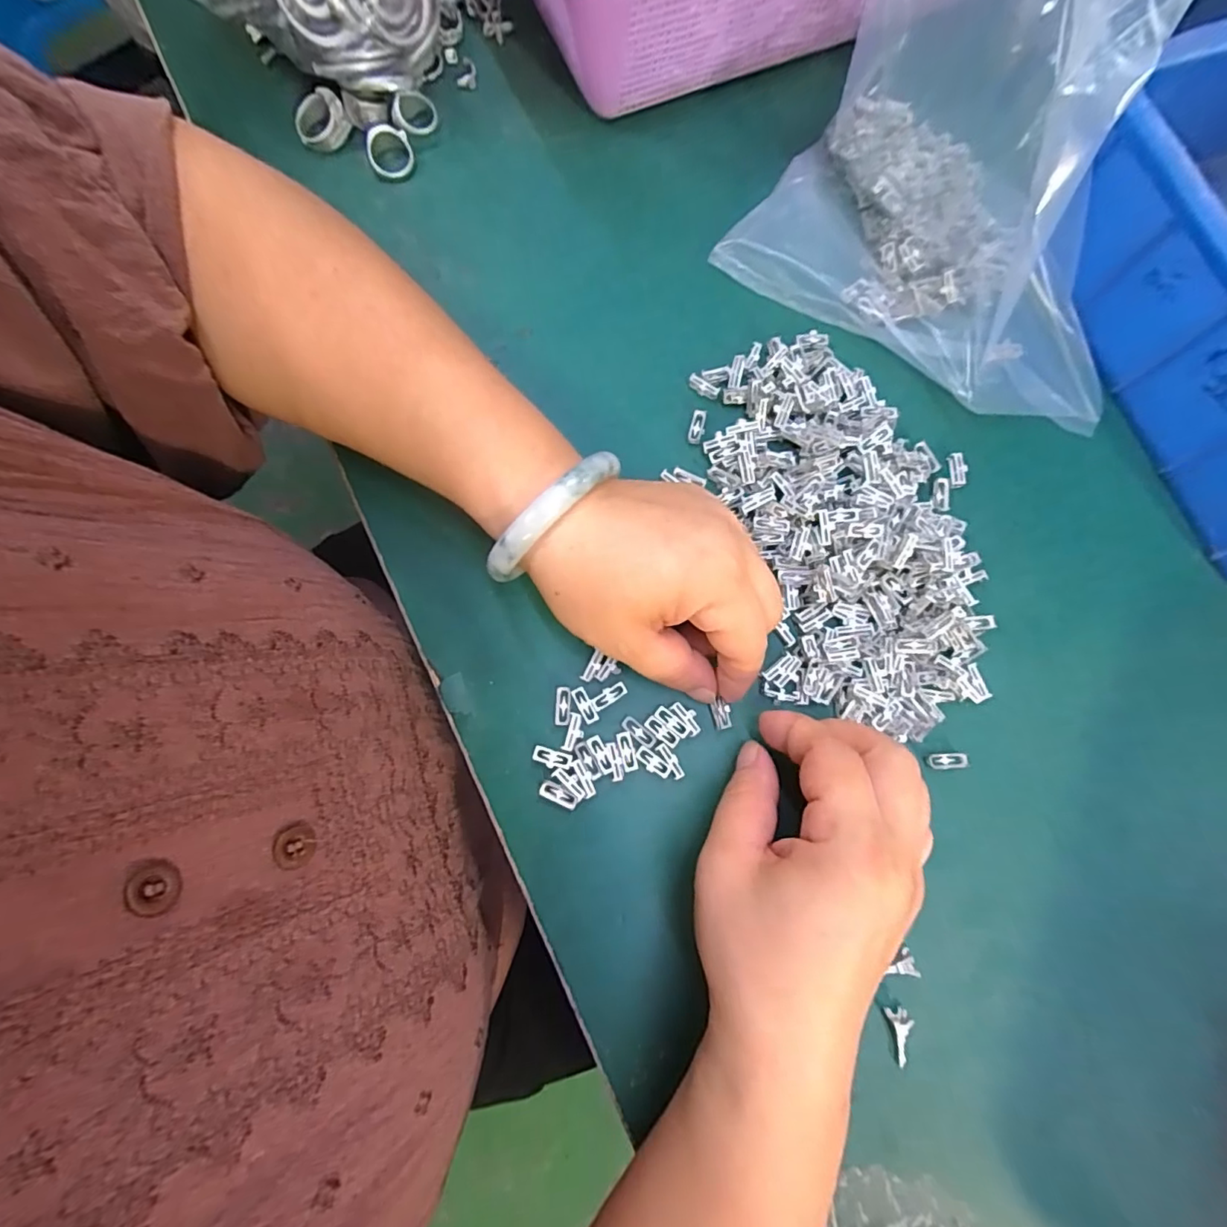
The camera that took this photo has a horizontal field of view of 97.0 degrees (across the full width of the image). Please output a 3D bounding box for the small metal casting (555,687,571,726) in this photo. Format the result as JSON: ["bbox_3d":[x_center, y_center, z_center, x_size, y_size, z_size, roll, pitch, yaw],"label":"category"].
[{"bbox_3d":[-0.022,0.040,0.237,0.007,0.004,0.016,2,79,0],"label":"small metal casting"}]

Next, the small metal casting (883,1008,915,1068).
[{"bbox_3d":[0.116,0.168,0.215,0.009,0.007,0.021,-12,79,-3],"label":"small metal casting"}]

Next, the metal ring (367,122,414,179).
[{"bbox_3d":[-0.119,-0.245,0.290,0.025,0.004,0.025,-1,99,-9],"label":"metal ring"}]

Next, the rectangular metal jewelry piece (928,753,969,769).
[{"bbox_3d":[0.147,0.065,0.240,0.016,0.005,0.007,-3,79,-1],"label":"rectangular metal jewelry piece"}]

